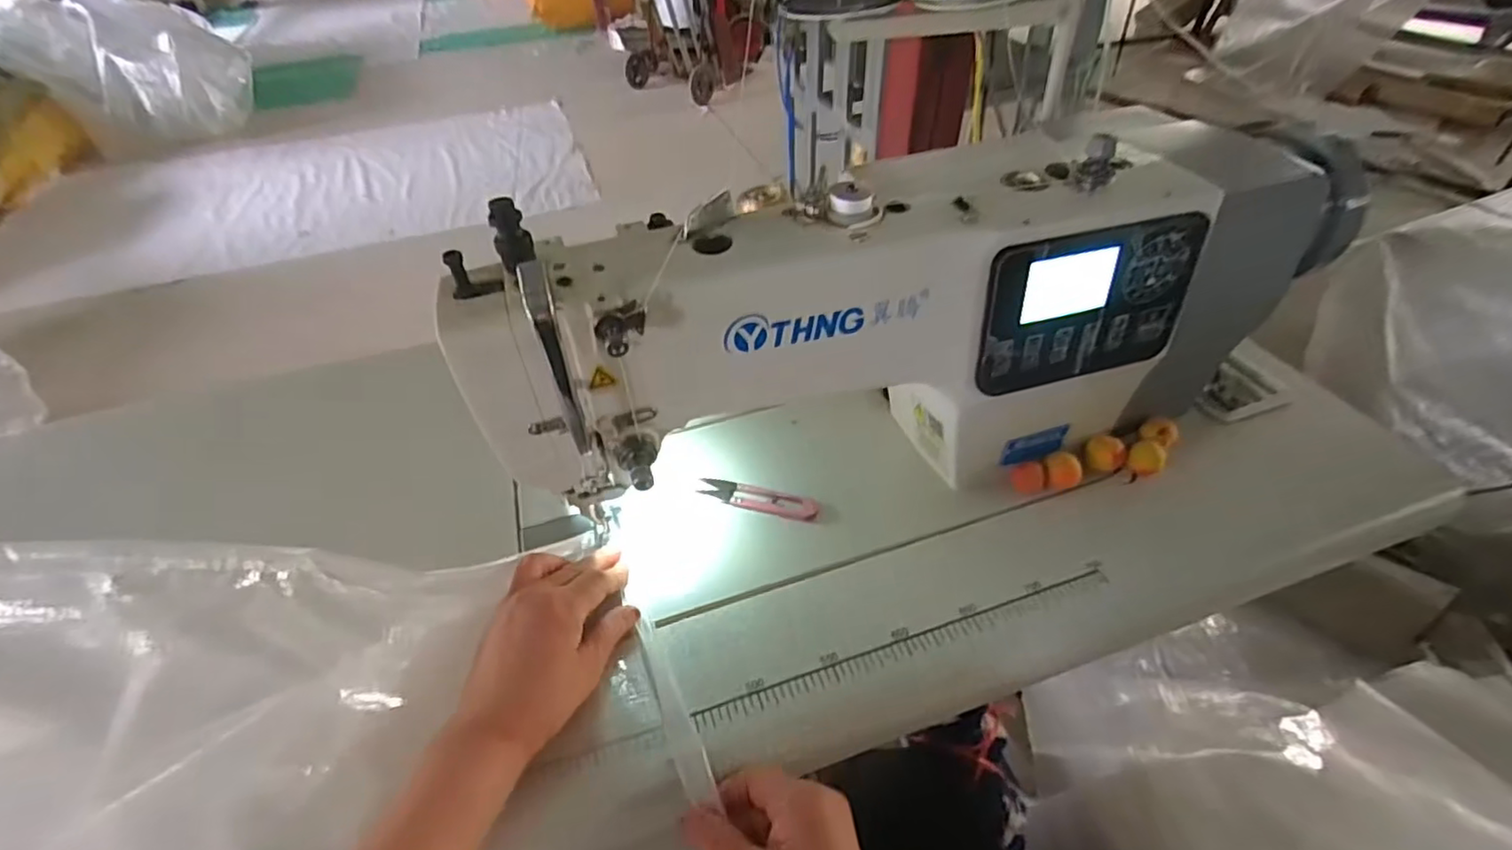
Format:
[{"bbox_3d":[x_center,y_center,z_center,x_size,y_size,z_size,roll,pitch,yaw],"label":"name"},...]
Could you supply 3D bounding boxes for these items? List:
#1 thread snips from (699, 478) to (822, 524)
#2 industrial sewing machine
[{"bbox_3d":[0.002,0.057,0.517,0.100,0.017,0.020,14,47,16],"label":"thread snips"},{"bbox_3d":[0.070,-0.069,0.445,0.487,0.213,0.151,-13,46,-11],"label":"industrial sewing machine"}]

